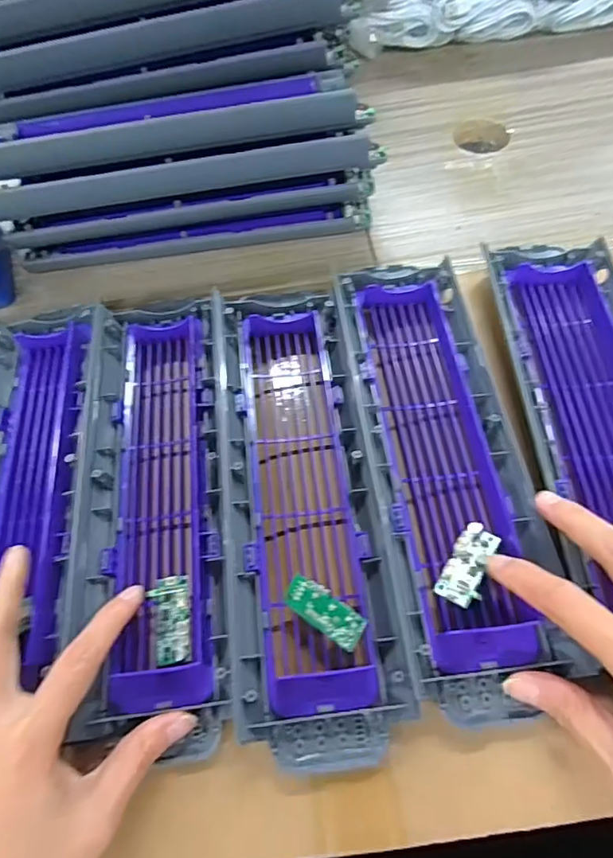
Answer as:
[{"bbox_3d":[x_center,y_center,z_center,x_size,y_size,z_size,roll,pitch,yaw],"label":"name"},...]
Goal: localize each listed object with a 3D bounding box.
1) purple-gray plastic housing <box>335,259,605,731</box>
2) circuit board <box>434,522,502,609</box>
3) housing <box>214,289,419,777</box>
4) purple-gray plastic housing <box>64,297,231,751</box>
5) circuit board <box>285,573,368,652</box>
[{"bbox_3d":[0.078,0.007,0.300,0.087,0.026,0.286,-6,61,1],"label":"purple-gray plastic housing"},{"bbox_3d":[0.085,0.069,0.264,0.019,0.011,0.044,28,63,17],"label":"circuit board"},{"bbox_3d":[-0.005,0.028,0.298,0.085,0.035,0.286,-9,61,2],"label":"housing"},{"bbox_3d":[-0.089,0.031,0.306,0.090,0.031,0.277,-9,62,-1],"label":"purple-gray plastic housing"},{"bbox_3d":[0.009,0.093,0.259,0.044,0.004,0.018,30,85,28],"label":"circuit board"}]

